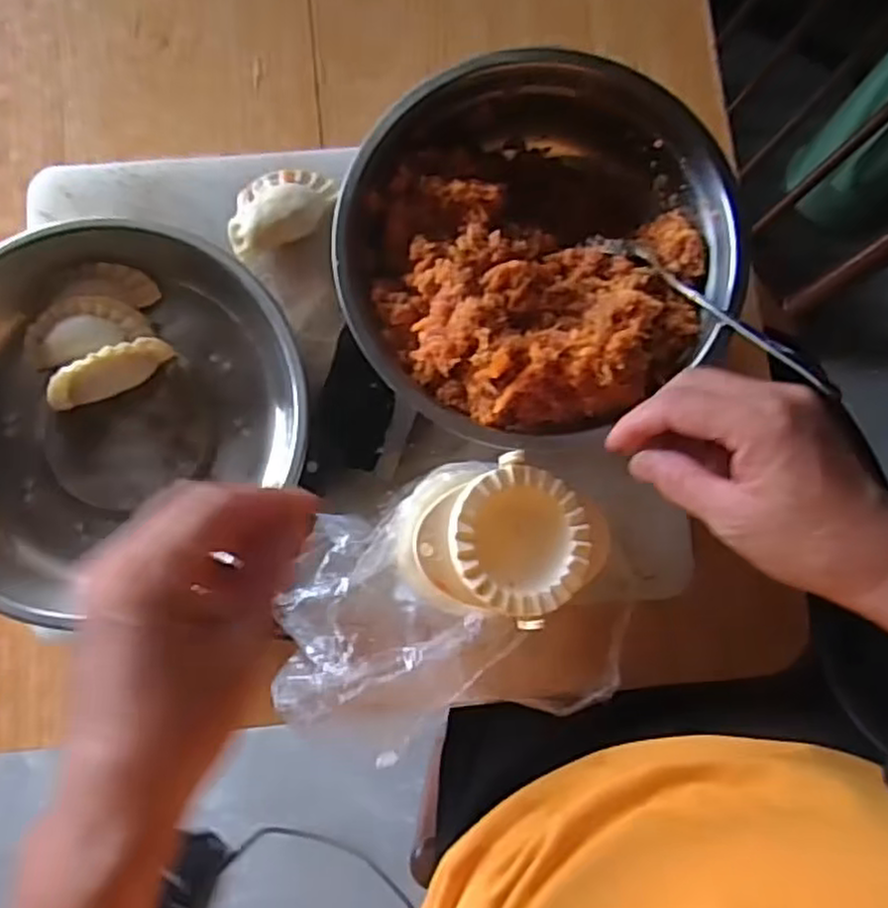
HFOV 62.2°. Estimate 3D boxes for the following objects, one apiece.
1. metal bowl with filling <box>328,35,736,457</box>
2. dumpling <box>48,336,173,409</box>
[{"bbox_3d":[0.051,-0.120,0.431,0.218,0.075,0.215,0,81,2],"label":"metal bowl with filling"},{"bbox_3d":[-0.203,-0.048,0.443,0.074,0.032,0.016,-31,81,-3],"label":"dumpling"}]

